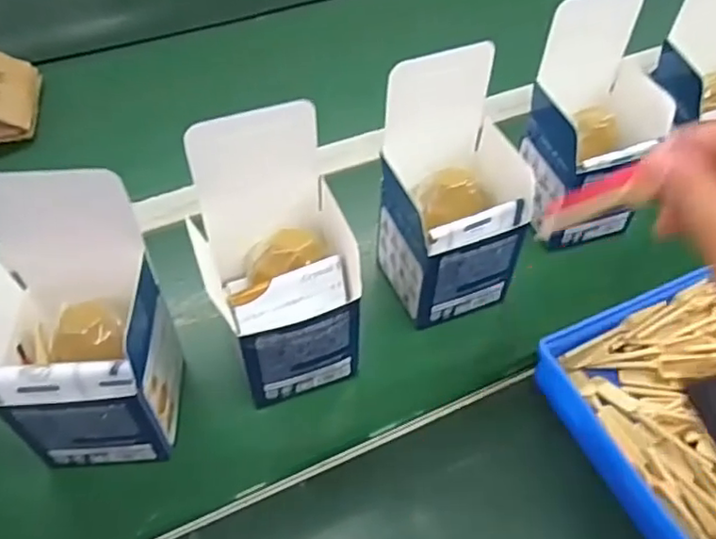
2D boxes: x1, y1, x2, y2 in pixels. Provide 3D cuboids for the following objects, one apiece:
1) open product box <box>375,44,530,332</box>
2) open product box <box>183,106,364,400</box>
[{"bbox_3d":[0.063,-0.050,0.445,0.100,0.173,0.085,-21,53,-14],"label":"open product box"},{"bbox_3d":[-0.051,-0.001,0.407,0.099,0.172,0.093,-19,53,-12],"label":"open product box"}]

